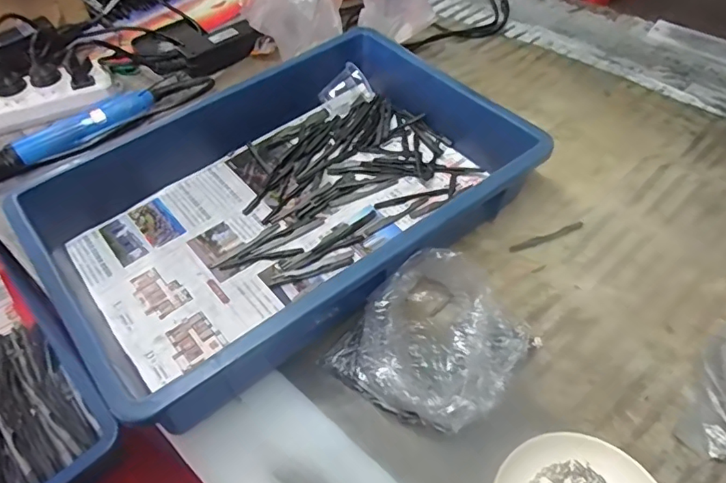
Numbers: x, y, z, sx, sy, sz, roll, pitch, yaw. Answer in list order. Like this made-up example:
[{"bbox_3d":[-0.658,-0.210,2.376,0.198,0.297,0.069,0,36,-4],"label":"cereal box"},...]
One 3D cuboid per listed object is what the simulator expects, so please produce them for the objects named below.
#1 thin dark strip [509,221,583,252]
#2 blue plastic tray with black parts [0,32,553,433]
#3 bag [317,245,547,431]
[{"bbox_3d":[0.182,-0.005,0.510,0.083,0.004,0.009,-20,54,-11],"label":"thin dark strip"},{"bbox_3d":[-0.063,-0.048,0.502,0.422,0.093,0.279,-34,57,-20],"label":"blue plastic tray with black parts"},{"bbox_3d":[0.059,0.078,0.421,0.131,0.048,0.138,32,61,25],"label":"bag"}]

